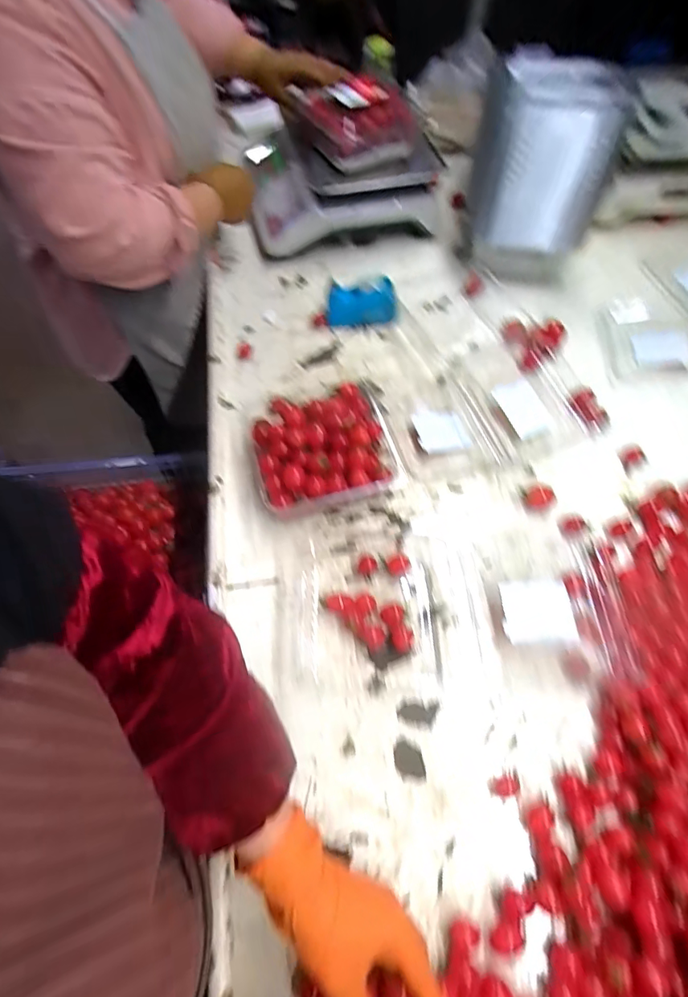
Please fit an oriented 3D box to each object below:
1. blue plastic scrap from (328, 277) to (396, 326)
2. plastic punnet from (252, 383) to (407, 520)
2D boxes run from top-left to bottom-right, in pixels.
[{"bbox_3d":[0.027,-0.302,0.745,0.106,0.063,0.017,-2,40,11],"label":"blue plastic scrap"},{"bbox_3d":[-0.022,-0.068,0.606,0.188,0.067,0.169,-16,62,-8],"label":"plastic punnet"}]

